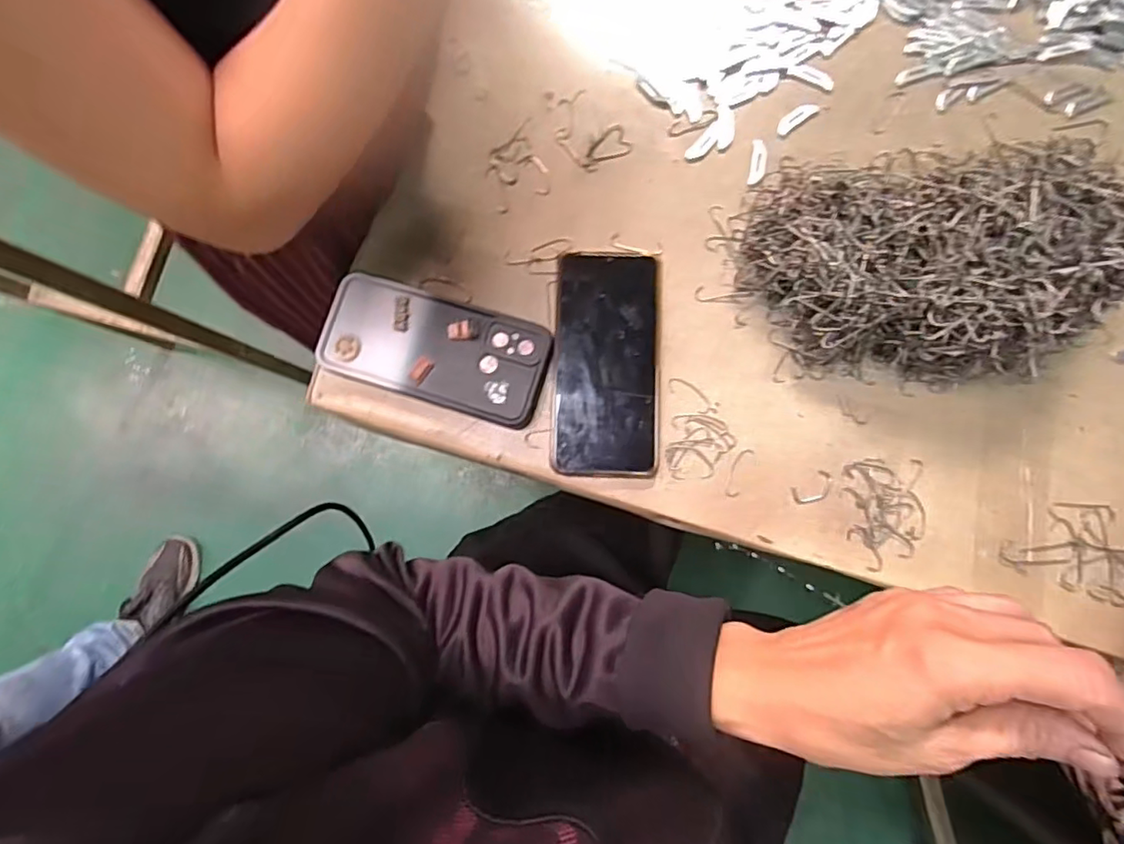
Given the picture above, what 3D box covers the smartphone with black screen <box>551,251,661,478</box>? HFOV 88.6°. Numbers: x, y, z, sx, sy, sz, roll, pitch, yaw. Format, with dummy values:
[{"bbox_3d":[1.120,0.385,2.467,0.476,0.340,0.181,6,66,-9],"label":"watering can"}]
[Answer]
[{"bbox_3d":[0.034,-0.043,0.428,0.076,0.017,0.164,2,82,3],"label":"smartphone with black screen"}]

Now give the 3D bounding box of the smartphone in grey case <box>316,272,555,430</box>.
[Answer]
[{"bbox_3d":[-0.097,-0.056,0.439,0.172,0.014,0.079,18,83,5],"label":"smartphone in grey case"}]

